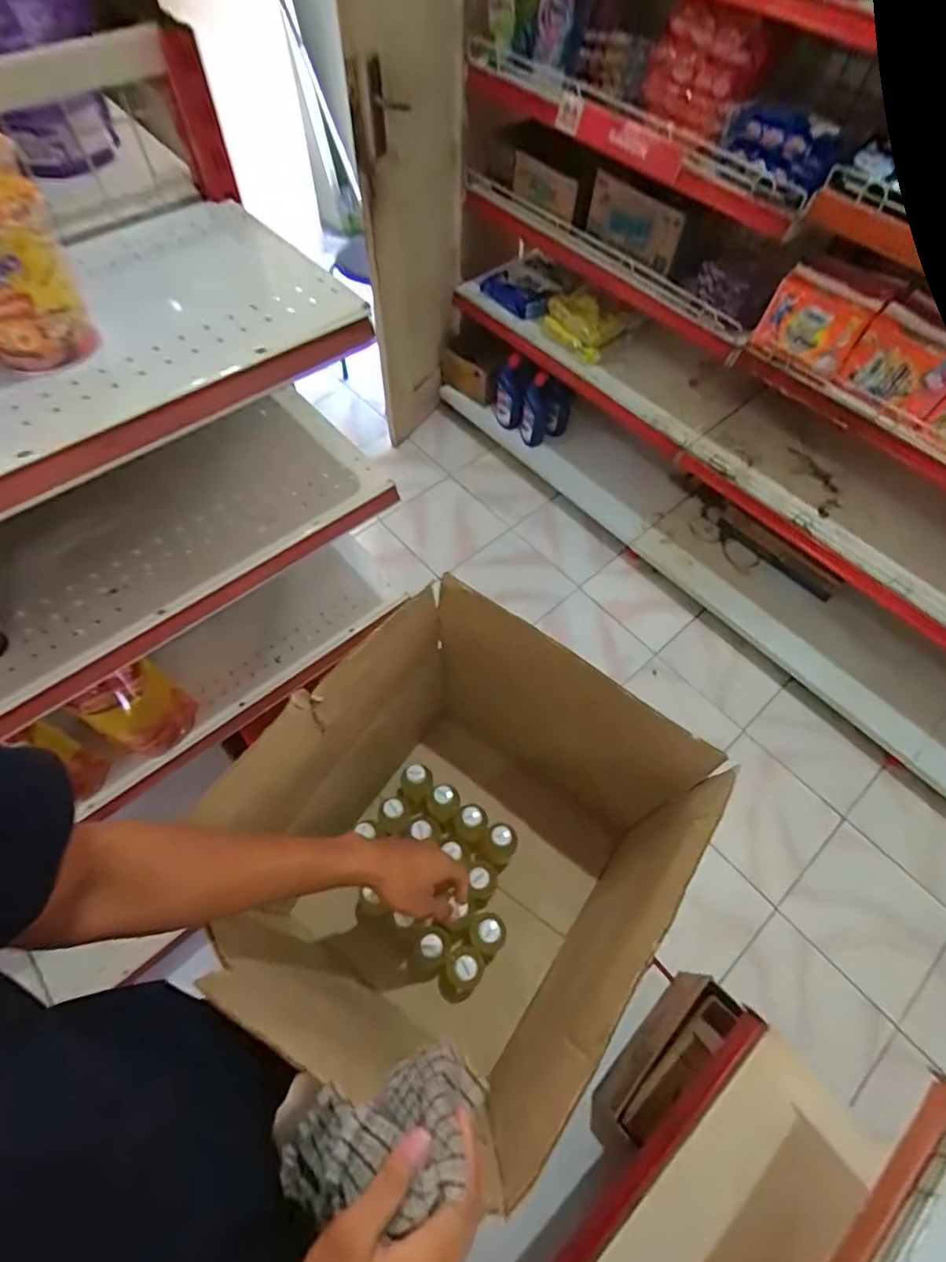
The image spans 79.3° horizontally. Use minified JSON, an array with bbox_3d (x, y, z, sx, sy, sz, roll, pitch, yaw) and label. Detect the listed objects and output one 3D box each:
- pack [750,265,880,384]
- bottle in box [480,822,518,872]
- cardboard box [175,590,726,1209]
[{"bbox_3d":[0.661,-0.598,1.120,0.046,0.143,0.182,-35,68,-19],"label":"pack"},{"bbox_3d":[0.042,0.325,0.870,0.053,0.126,0.058,1,61,-1],"label":"bottle in box"},{"bbox_3d":[-0.020,0.300,0.738,0.383,0.490,0.425,32,65,15],"label":"cardboard box"}]

